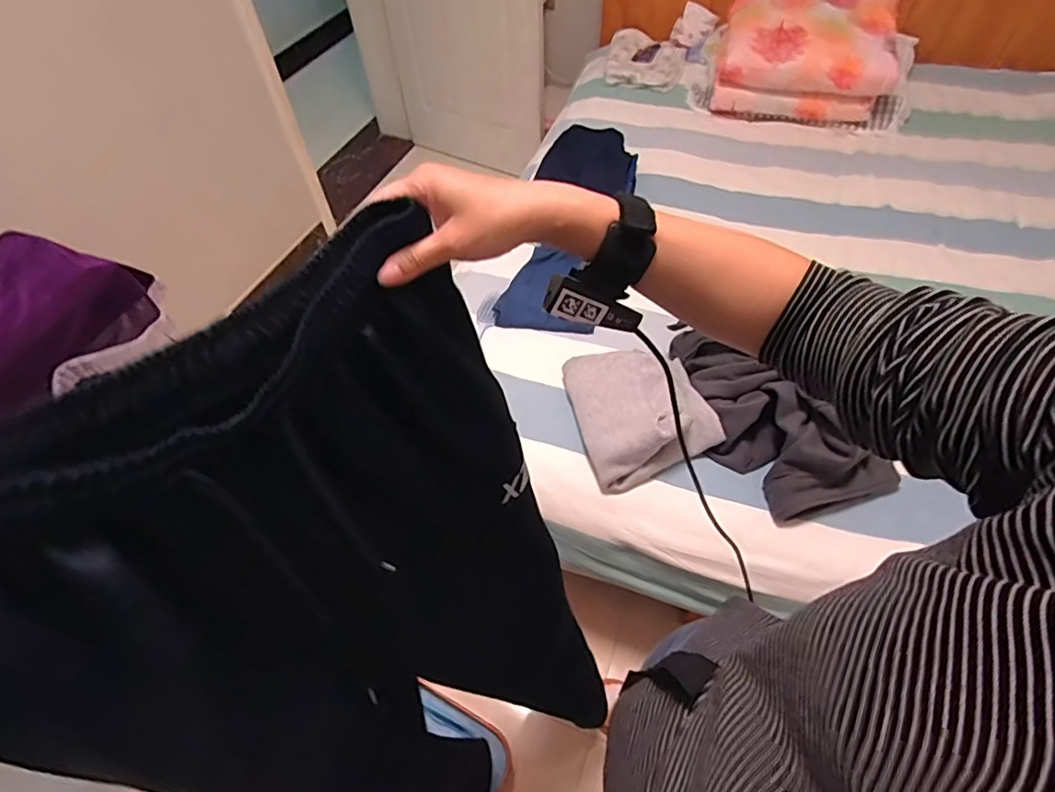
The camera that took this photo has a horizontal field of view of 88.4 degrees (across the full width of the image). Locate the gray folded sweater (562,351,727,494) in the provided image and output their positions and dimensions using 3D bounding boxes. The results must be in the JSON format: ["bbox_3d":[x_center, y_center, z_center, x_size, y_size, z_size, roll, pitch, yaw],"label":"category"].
[{"bbox_3d":[0.213,0.014,1.064,0.242,0.102,0.285,-14,52,-8],"label":"gray folded sweater"}]

